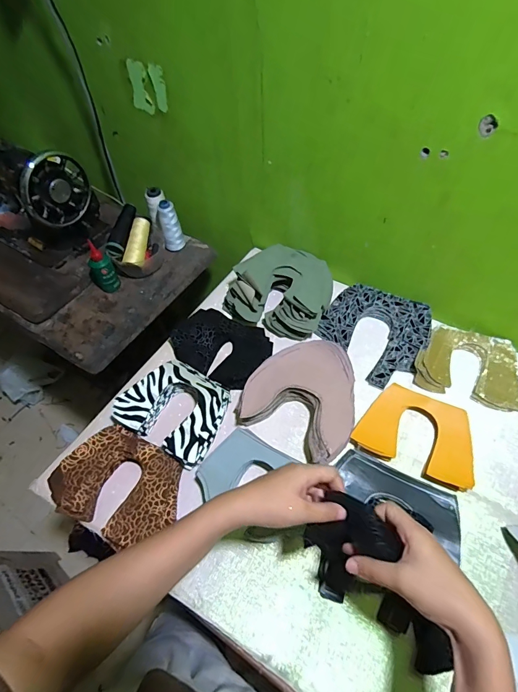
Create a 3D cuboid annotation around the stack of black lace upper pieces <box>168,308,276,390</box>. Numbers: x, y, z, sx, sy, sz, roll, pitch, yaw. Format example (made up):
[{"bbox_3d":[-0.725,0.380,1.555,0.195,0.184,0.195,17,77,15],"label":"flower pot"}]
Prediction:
[{"bbox_3d":[-0.067,0.000,0.673,0.174,0.044,0.125,26,60,19],"label":"stack of black lace upper pieces"}]

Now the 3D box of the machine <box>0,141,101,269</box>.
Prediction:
[{"bbox_3d":[-0.537,-0.346,0.812,0.363,0.207,0.162,25,60,19],"label":"machine"}]

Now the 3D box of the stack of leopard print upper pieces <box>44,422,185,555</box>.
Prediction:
[{"bbox_3d":[-0.205,0.199,0.544,0.194,0.037,0.137,21,59,16],"label":"stack of leopard print upper pieces"}]

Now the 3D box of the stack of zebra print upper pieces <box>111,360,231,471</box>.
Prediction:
[{"bbox_3d":[-0.133,0.099,0.604,0.164,0.052,0.139,24,60,18],"label":"stack of zebra print upper pieces"}]

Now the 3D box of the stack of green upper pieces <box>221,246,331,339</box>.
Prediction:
[{"bbox_3d":[0.045,-0.116,0.718,0.186,0.078,0.185,21,59,16],"label":"stack of green upper pieces"}]

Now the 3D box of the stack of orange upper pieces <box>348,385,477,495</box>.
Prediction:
[{"bbox_3d":[0.241,0.128,0.564,0.164,0.015,0.119,22,59,17],"label":"stack of orange upper pieces"}]

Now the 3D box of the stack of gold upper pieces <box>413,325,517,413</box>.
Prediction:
[{"bbox_3d":[0.358,0.030,0.638,0.161,0.023,0.137,16,58,13],"label":"stack of gold upper pieces"}]

